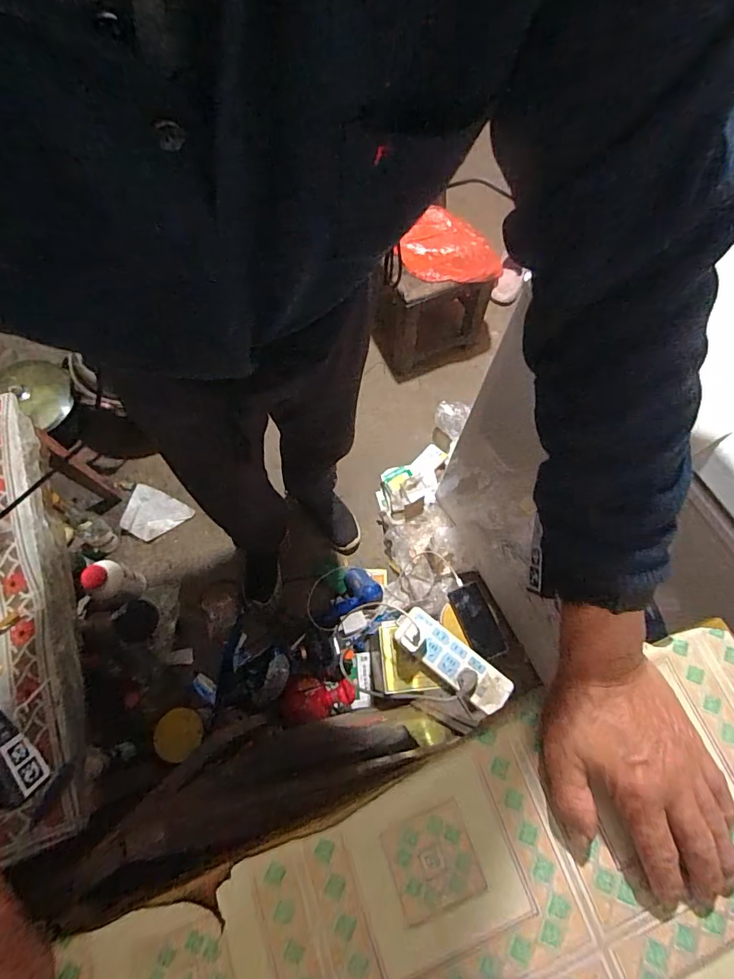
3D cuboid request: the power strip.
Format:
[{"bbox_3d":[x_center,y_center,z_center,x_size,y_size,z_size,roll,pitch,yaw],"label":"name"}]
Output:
[{"bbox_3d":[0.163,0.316,0.875,0.221,0.029,0.072,38,72,14],"label":"power strip"}]

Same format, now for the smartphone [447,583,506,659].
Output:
[{"bbox_3d":[0.243,0.290,1.040,0.076,0.009,0.163,-14,57,-11],"label":"smartphone"}]

